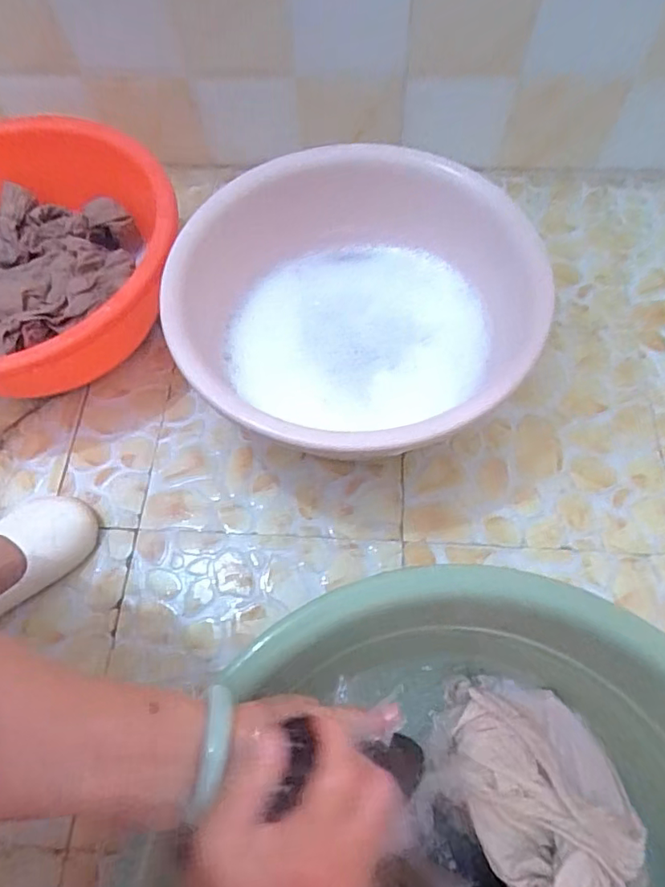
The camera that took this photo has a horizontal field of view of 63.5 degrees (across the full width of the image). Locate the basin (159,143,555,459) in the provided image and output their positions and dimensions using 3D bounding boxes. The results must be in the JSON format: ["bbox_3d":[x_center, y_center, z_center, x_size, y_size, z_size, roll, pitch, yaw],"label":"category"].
[{"bbox_3d":[0.028,-0.155,0.616,0.395,0.135,0.392,-1,65,2],"label":"basin"}]

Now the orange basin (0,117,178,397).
[{"bbox_3d":[-0.388,-0.208,0.683,0.402,0.165,0.375,-1,65,2],"label":"orange basin"}]

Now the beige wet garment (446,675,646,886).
[{"bbox_3d":[0.171,0.279,0.438,0.120,0.046,0.174,-16,65,-5],"label":"beige wet garment"}]

